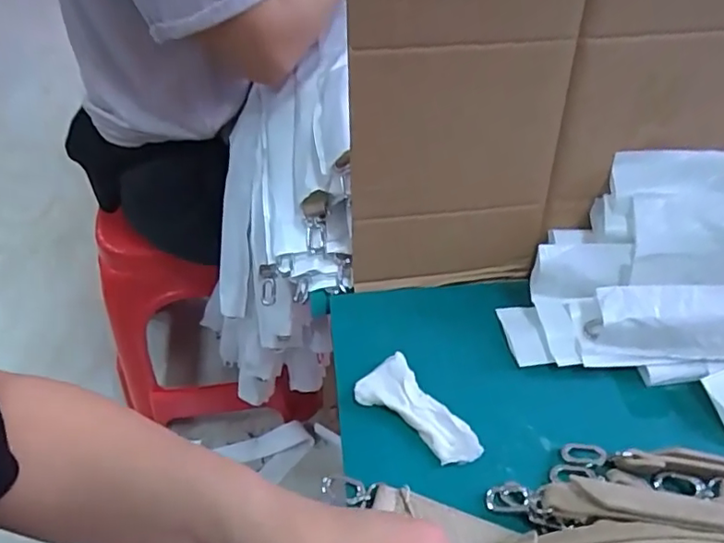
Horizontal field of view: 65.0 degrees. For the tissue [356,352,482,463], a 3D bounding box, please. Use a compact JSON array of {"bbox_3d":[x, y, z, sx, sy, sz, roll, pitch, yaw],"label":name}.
[{"bbox_3d":[0.039,0.103,0.406,0.044,0.013,0.095,-30,55,-27],"label":"tissue"}]

